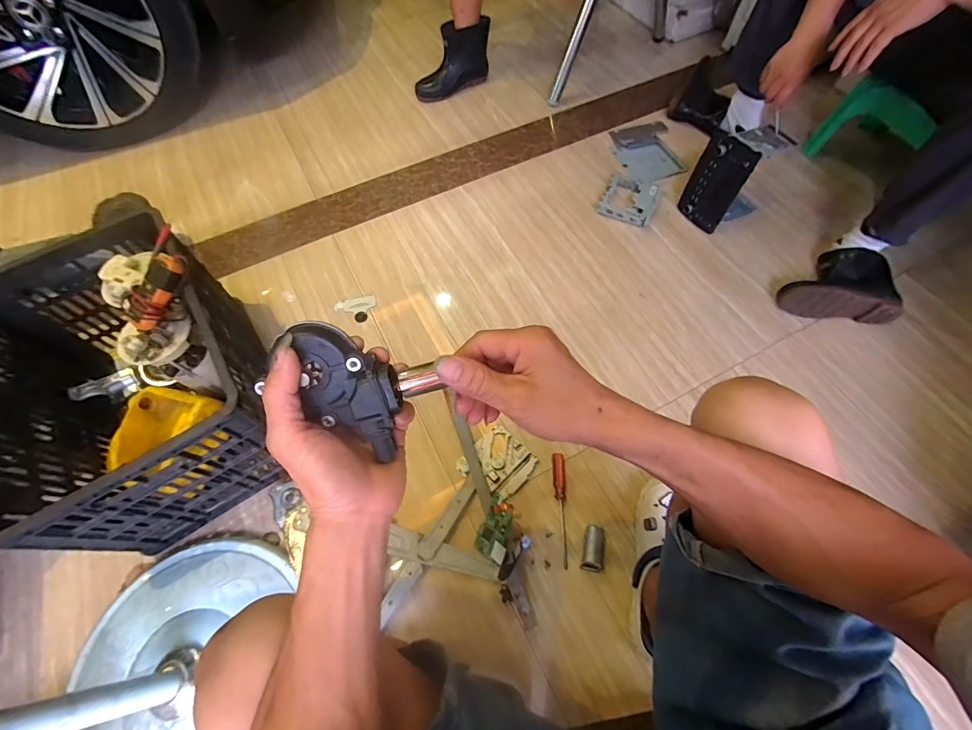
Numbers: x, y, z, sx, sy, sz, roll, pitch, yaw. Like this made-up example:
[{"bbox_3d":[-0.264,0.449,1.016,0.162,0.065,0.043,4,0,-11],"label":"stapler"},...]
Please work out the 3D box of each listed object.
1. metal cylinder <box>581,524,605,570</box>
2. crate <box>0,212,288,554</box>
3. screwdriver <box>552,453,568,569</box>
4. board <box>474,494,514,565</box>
[{"bbox_3d":[0.188,0.317,0.712,0.039,0.042,0.076,7,66,6],"label":"metal cylinder"},{"bbox_3d":[-0.620,0.030,0.754,0.352,0.303,0.494,-32,67,-14],"label":"crate"},{"bbox_3d":[0.133,0.261,0.728,0.022,0.015,0.178,0,66,2],"label":"screwdriver"},{"bbox_3d":[0.019,0.283,0.715,0.053,0.032,0.104,18,68,10],"label":"board"}]

